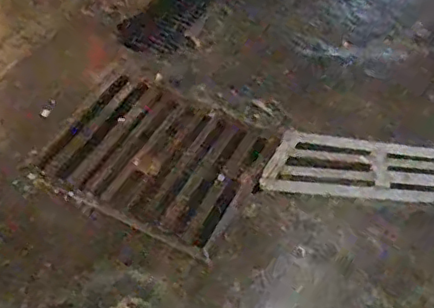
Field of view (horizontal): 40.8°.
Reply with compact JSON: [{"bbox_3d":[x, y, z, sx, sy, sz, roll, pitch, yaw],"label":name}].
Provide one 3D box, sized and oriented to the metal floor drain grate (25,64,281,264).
[{"bbox_3d":[-0.197,0.004,1.960,0.666,0.034,0.578,26,50,10],"label":"metal floor drain grate"}]

